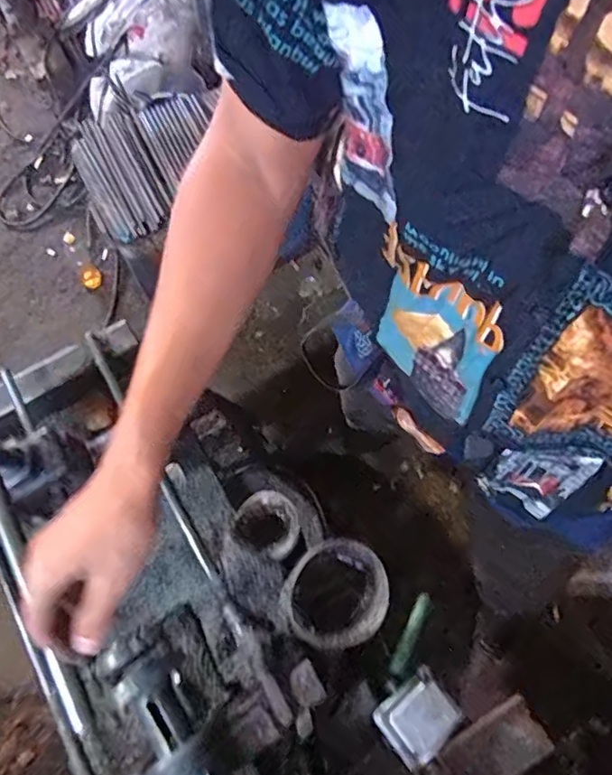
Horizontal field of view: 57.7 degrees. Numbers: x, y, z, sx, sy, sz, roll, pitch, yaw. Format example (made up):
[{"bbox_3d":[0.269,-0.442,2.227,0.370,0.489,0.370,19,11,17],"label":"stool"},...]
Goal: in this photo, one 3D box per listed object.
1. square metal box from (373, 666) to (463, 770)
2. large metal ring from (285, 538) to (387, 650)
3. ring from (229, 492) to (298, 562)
[{"bbox_3d":[0.132,0.386,0.649,0.085,0.026,0.074,-37,76,-12],"label":"square metal box"},{"bbox_3d":[0.036,0.249,0.674,0.121,0.029,0.131,10,60,-18],"label":"large metal ring"},{"bbox_3d":[-0.054,0.180,0.714,0.086,0.031,0.087,7,46,-7],"label":"ring"}]

